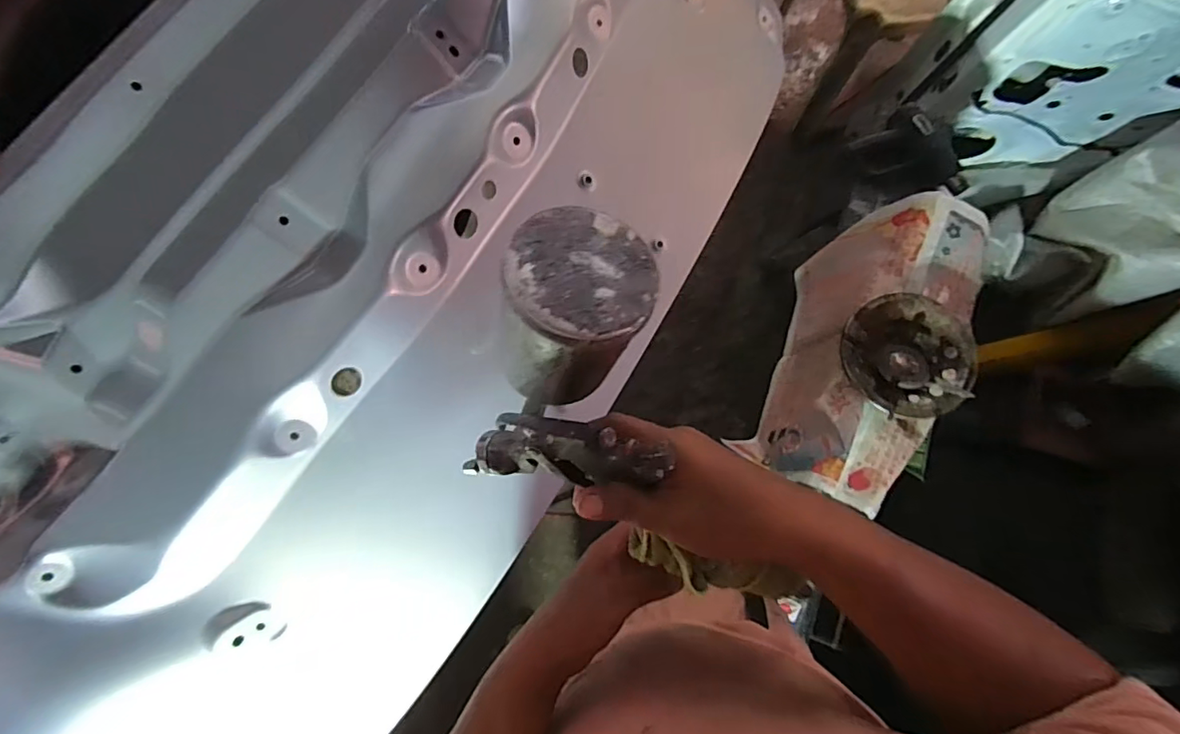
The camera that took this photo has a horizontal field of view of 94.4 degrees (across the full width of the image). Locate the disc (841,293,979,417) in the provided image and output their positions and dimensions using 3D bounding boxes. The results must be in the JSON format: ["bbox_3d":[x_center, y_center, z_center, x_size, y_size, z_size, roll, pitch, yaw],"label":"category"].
[{"bbox_3d":[0.519,-0.021,0.882,0.207,0.034,0.197,0,77,0],"label":"disc"}]

